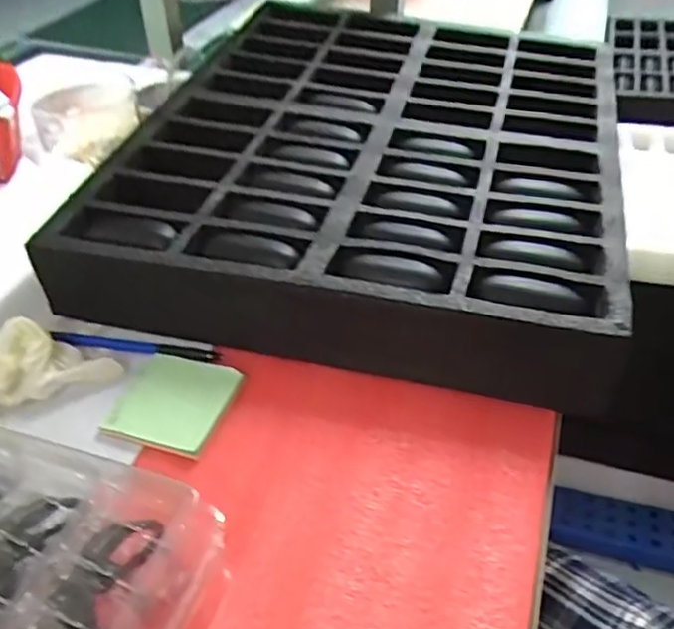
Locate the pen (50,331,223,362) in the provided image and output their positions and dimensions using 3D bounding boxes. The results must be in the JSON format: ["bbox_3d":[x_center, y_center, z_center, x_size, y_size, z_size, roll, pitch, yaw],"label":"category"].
[{"bbox_3d":[-0.156,0.025,0.520,0.131,0.013,0.012,4,41,7],"label":"pen"}]

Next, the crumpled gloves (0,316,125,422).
[{"bbox_3d":[-0.248,0.038,0.480,0.166,0.036,0.084,7,41,10],"label":"crumpled gloves"}]

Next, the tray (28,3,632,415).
[{"bbox_3d":[0.052,-0.182,0.684,0.425,0.076,0.551,8,42,11],"label":"tray"}]

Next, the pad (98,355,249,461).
[{"bbox_3d":[-0.116,0.061,0.476,0.081,0.007,0.079,13,43,16],"label":"pad"}]

